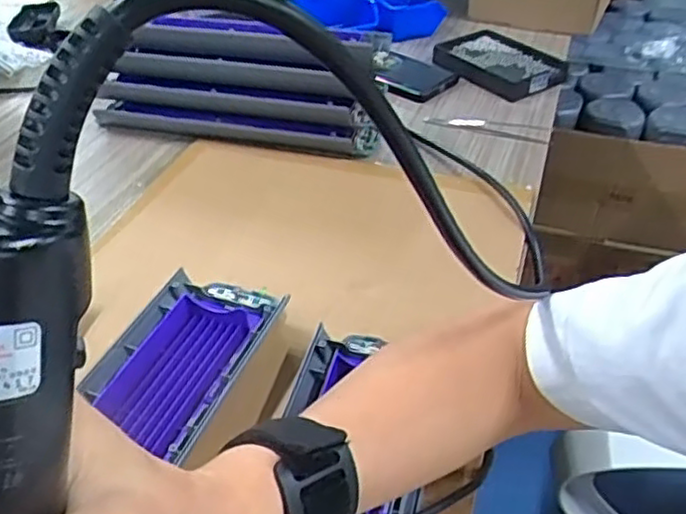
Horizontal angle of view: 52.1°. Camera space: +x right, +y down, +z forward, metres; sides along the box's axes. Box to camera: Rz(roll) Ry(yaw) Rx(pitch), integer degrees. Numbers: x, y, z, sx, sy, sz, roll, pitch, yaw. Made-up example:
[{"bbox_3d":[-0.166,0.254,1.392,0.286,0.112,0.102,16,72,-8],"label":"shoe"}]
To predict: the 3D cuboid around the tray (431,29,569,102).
[{"bbox_3d":[0.188,-0.235,0.846,0.105,0.022,0.147,-20,42,-22],"label":"tray"}]

